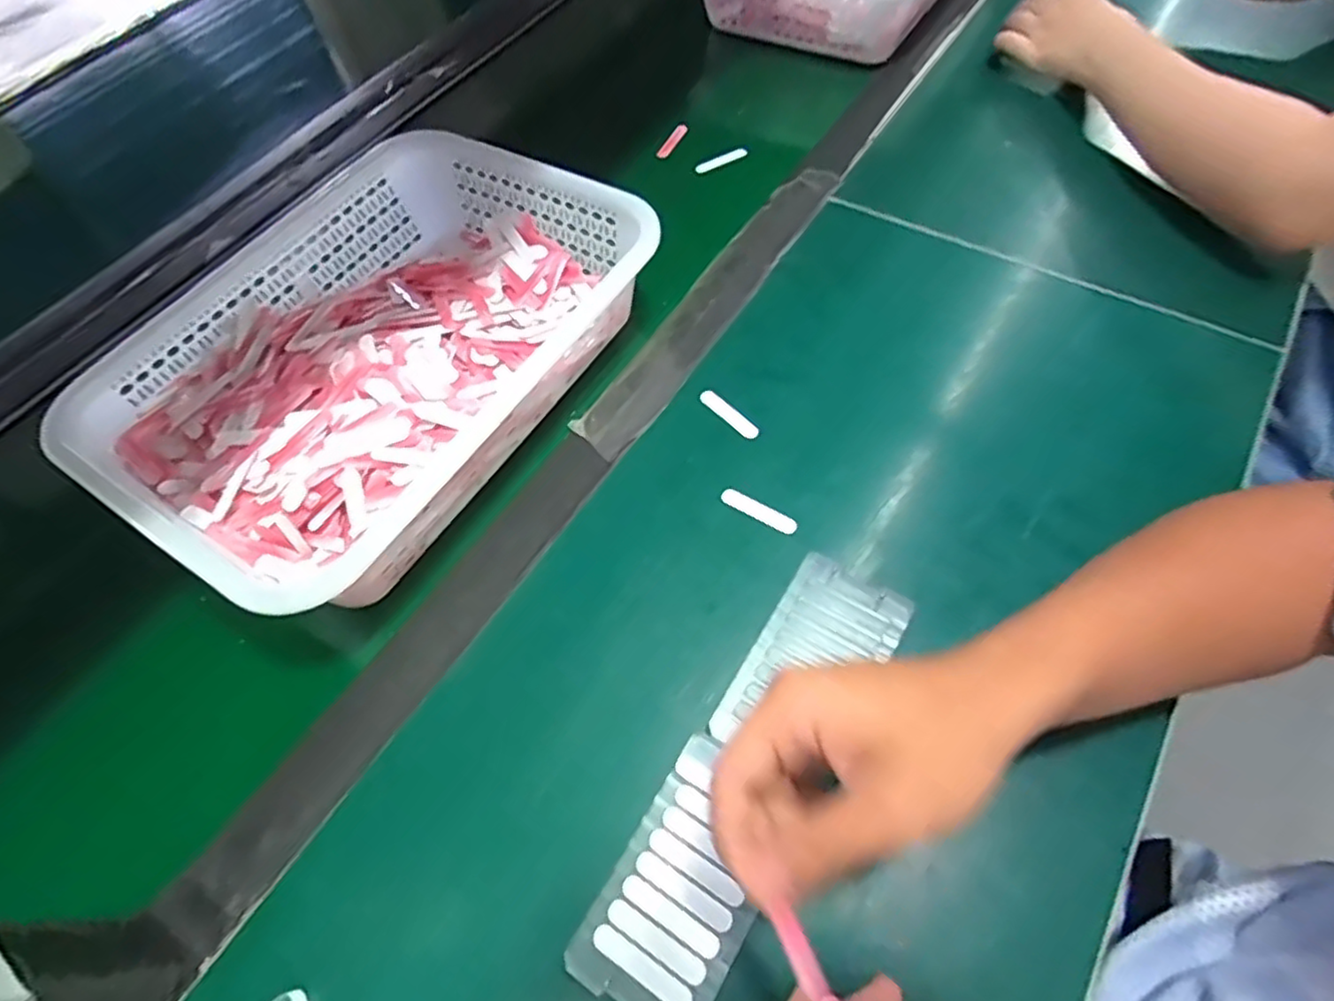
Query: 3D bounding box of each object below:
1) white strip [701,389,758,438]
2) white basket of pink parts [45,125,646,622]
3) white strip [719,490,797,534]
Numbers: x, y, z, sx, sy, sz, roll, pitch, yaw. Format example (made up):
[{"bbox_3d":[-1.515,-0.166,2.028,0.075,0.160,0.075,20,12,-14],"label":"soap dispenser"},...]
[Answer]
[{"bbox_3d":[0.044,-0.061,0.467,0.011,0.005,0.051,-40,65,-18],"label":"white strip"},{"bbox_3d":[-0.201,-0.106,0.471,0.250,0.076,0.349,29,66,19],"label":"white basket of pink parts"},{"bbox_3d":[0.059,0.006,0.426,0.051,0.004,0.011,27,65,18],"label":"white strip"}]

